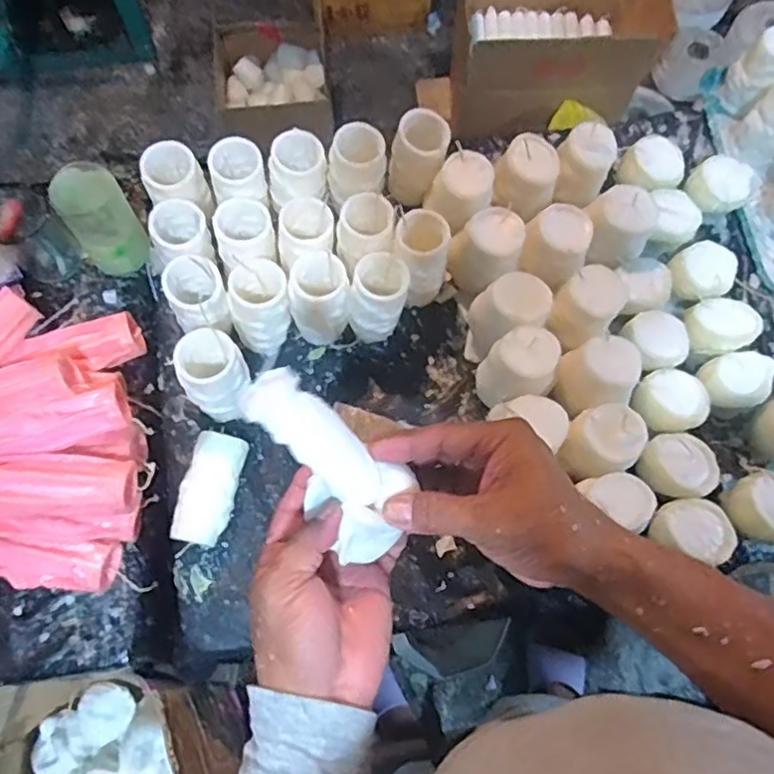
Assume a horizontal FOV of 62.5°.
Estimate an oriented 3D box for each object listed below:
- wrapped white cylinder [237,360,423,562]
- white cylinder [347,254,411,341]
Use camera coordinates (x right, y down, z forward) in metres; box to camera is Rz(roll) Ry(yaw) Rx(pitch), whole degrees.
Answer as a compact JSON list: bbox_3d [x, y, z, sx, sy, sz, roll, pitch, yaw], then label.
[{"bbox_3d":[-0.034,0.040,0.375,0.056,0.038,0.133,-42,121,-14],"label":"wrapped white cylinder"},{"bbox_3d":[-0.009,-0.098,0.712,0.061,0.096,0.067,12,72,2],"label":"white cylinder"}]

